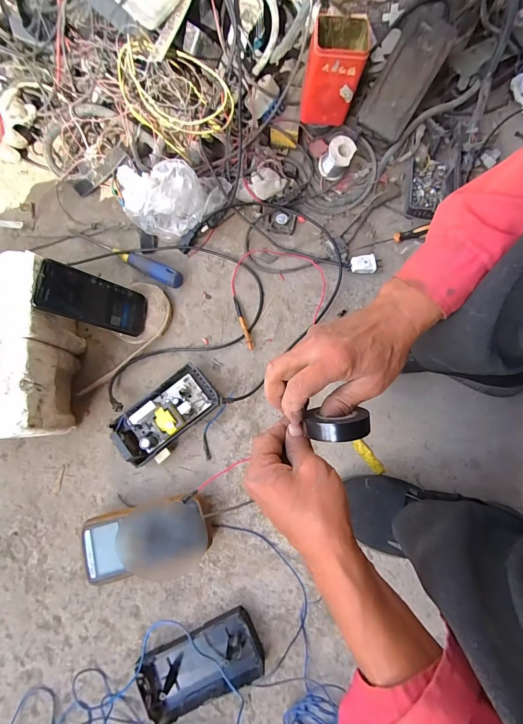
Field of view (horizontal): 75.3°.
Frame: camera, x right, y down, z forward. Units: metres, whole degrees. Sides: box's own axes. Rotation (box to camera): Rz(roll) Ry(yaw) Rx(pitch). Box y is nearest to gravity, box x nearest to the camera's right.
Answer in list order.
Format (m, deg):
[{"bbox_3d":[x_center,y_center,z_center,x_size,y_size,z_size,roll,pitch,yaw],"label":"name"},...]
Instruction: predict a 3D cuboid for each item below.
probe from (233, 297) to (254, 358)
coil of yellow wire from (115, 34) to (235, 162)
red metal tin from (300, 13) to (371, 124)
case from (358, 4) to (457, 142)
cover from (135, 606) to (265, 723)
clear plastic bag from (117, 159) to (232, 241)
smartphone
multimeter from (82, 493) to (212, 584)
[{"bbox_3d":[-0.031,-0.065,0.598,0.010,0.014,0.115,-18,76,-3],"label":"probe"},{"bbox_3d":[-0.133,-0.448,0.572,0.182,0.158,0.078,-28,42,-16],"label":"coil of yellow wire"},{"bbox_3d":[0.125,-0.500,0.601,0.093,0.150,0.074,10,79,2],"label":"red metal tin"},{"bbox_3d":[0.257,-0.507,0.598,0.089,0.024,0.194,26,113,-7],"label":"case"},{"bbox_3d":[-0.085,0.421,0.471,0.169,0.033,0.084,-23,76,-4],"label":"cover"},{"bbox_3d":[-0.145,-0.285,0.599,0.179,0.084,0.100,-7,78,-3],"label":"clear plastic bag"},{"bbox_3d":[-0.259,-0.095,0.532,0.012,0.164,0.078,-12,70,43],"label":"smartphone"},{"bbox_3d":[-0.166,0.257,0.502,0.175,0.052,0.092,-12,79,-4],"label":"multimeter"}]

